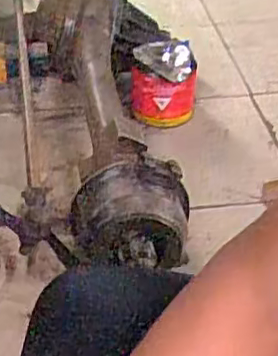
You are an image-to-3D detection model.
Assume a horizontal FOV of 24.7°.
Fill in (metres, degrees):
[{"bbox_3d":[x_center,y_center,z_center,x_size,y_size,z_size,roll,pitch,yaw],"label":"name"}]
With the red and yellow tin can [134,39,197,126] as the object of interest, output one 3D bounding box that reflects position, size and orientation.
[{"bbox_3d":[0.058,-0.216,1.480,0.149,0.145,0.172,2,39,1],"label":"red and yellow tin can"}]

